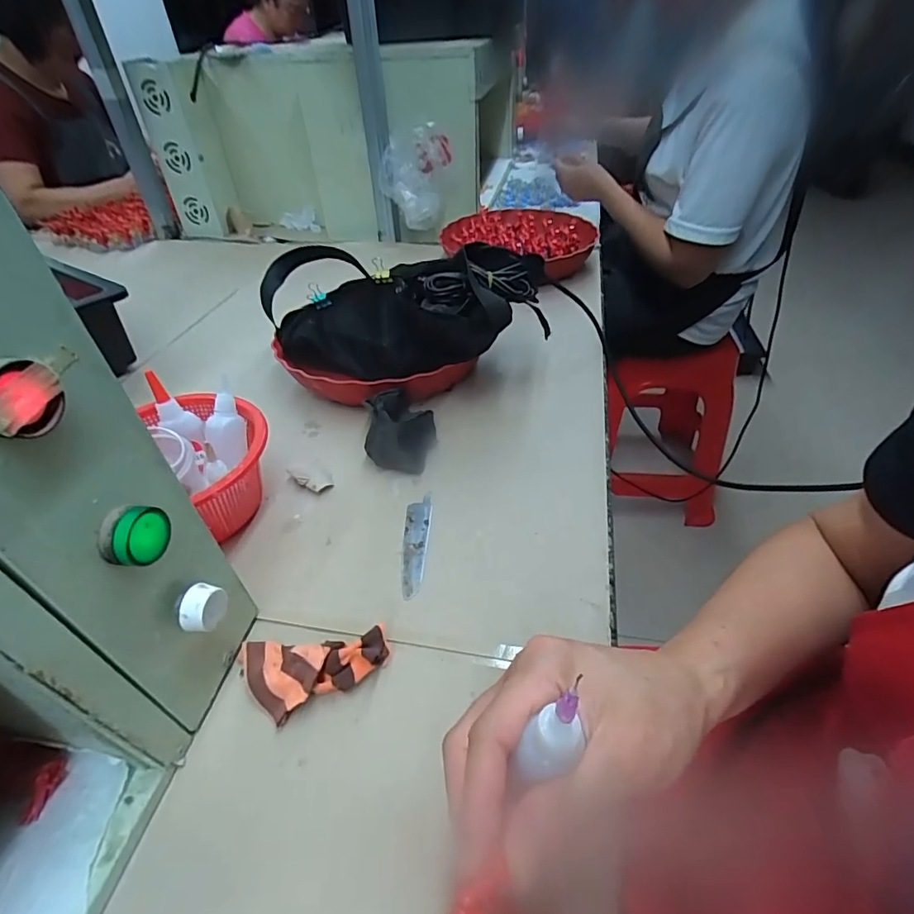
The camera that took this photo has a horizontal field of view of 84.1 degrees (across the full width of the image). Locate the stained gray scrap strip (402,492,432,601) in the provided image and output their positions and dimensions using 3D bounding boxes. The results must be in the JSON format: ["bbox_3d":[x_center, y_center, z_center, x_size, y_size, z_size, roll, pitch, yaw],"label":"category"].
[{"bbox_3d":[-0.033,0.067,0.411,0.021,0.004,0.100,0,41,1],"label":"stained gray scrap strip"}]

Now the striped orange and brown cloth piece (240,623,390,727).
[{"bbox_3d":[-0.094,0.135,0.317,0.096,0.024,0.048,1,41,1],"label":"striped orange and brown cloth piece"}]

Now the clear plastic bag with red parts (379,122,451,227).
[{"bbox_3d":[-0.068,-0.463,0.848,0.117,0.140,0.047,-8,42,-6],"label":"clear plastic bag with red parts"}]

